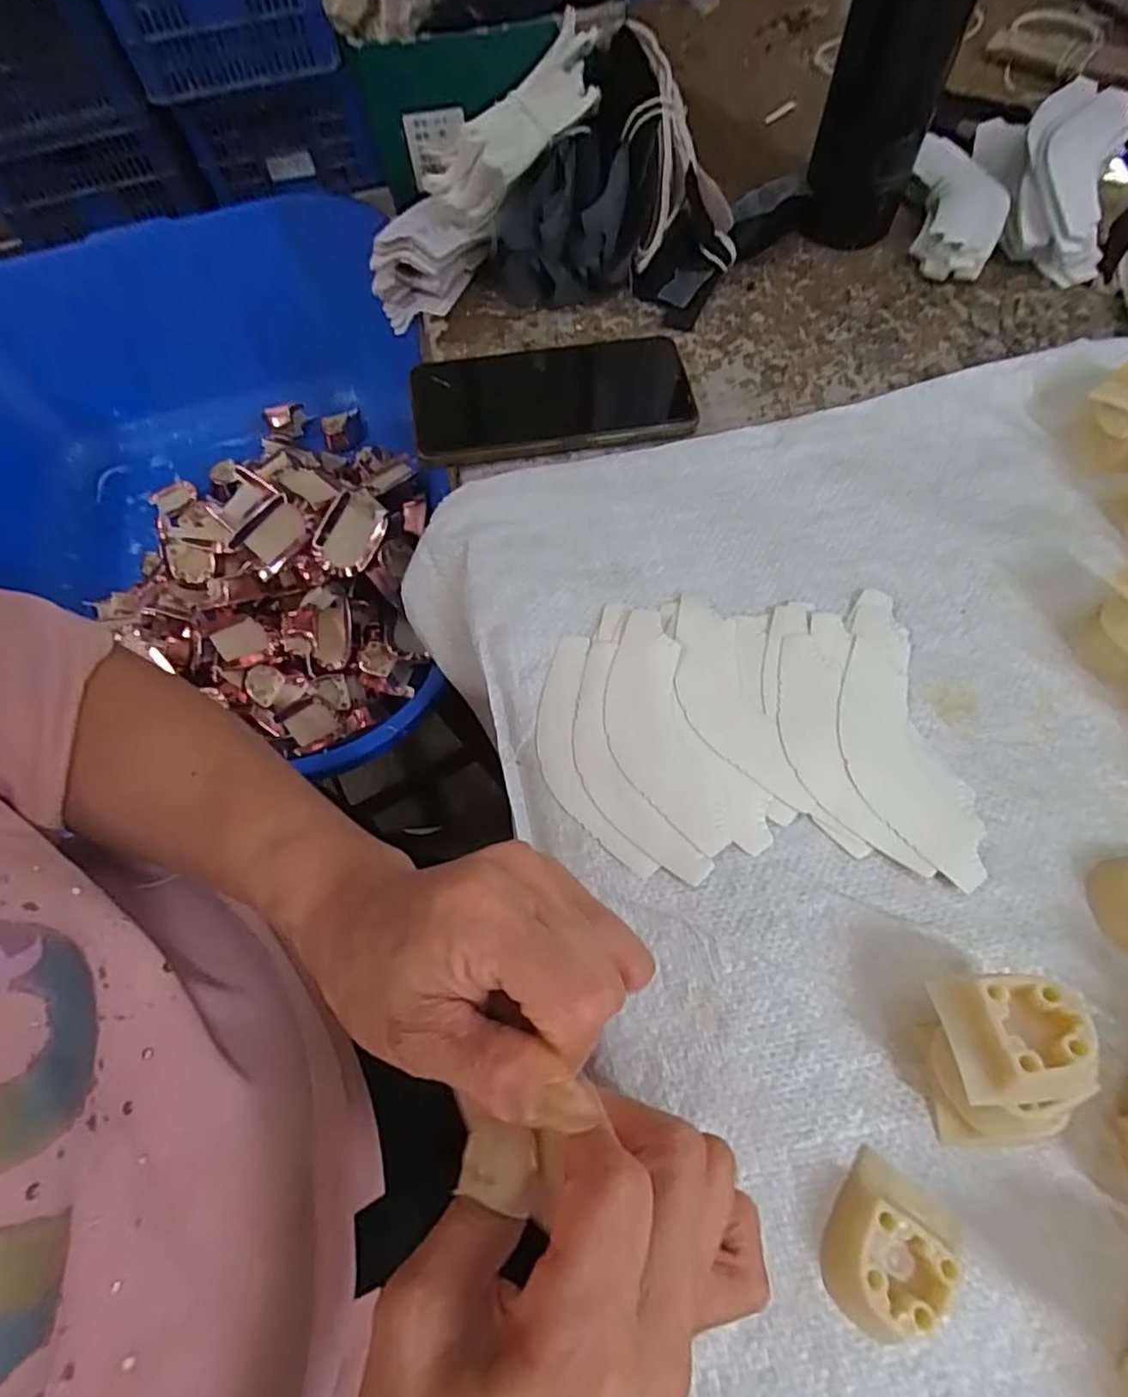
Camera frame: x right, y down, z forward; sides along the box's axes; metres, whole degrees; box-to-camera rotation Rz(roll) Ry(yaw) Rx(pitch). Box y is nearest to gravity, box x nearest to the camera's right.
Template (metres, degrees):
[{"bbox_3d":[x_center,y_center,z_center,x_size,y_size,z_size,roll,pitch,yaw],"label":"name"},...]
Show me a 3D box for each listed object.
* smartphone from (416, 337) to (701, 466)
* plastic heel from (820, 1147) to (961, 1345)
[{"bbox_3d":[-0.008,-0.177,0.382,0.161,0.010,0.080,-9,65,-2],"label":"smartphone"},{"bbox_3d":[0.108,0.183,0.217,0.037,0.018,0.047,38,72,17],"label":"plastic heel"}]

